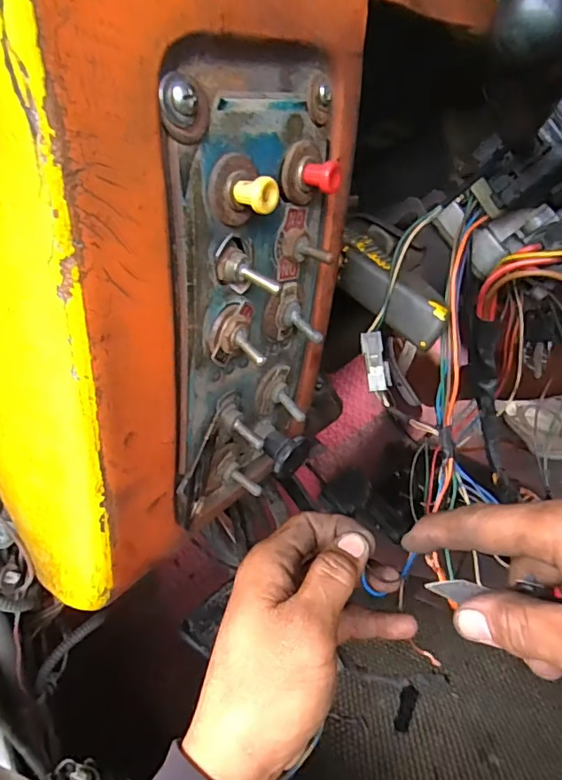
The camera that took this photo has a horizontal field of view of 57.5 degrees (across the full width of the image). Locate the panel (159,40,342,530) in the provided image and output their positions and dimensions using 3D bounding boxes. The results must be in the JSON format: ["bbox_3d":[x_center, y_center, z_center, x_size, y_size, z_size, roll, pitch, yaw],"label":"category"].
[{"bbox_3d":[-0.009,-0.027,0.242,0.031,0.222,0.093,26,39,31],"label":"panel"}]

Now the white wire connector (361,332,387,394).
[{"bbox_3d":[0.056,-0.017,0.303,0.011,0.035,0.006,-7,-2,-8],"label":"white wire connector"}]

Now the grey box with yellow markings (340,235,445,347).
[{"bbox_3d":[0.065,-0.061,0.314,0.086,0.032,0.018,47,26,21],"label":"grey box with yellow markings"}]

